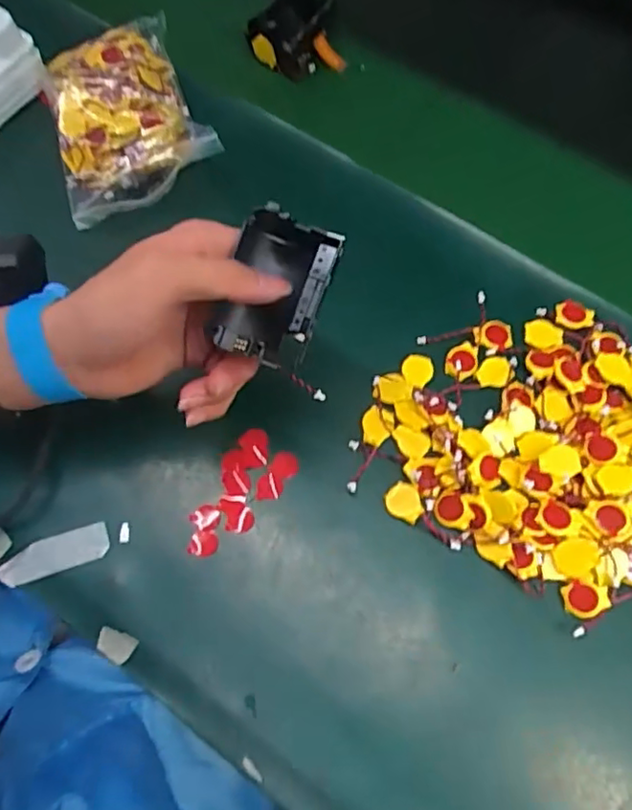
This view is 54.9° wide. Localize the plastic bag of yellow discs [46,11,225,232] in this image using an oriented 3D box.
[{"bbox_3d":[-0.143,-0.213,0.441,0.108,0.026,0.149,-21,69,-11],"label":"plastic bag of yellow discs"}]

